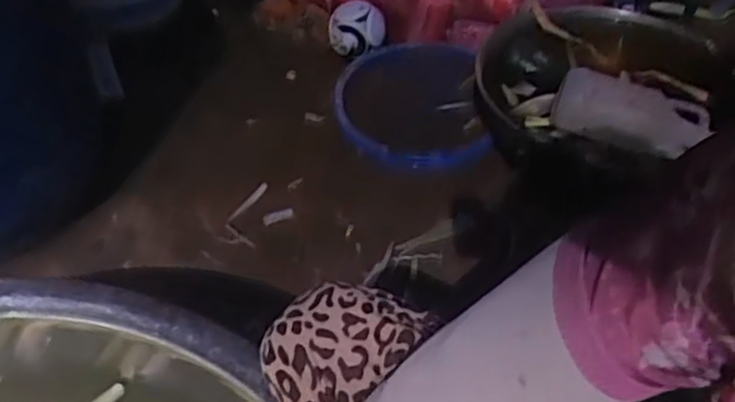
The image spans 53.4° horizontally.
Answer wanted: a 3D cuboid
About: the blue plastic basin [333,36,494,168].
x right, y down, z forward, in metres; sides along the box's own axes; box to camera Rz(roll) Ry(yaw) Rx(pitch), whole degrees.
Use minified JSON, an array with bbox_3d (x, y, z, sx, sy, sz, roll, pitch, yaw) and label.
[{"bbox_3d":[0.068,-0.152,1.167,0.228,0.075,0.272,-2,46,0],"label":"blue plastic basin"}]

